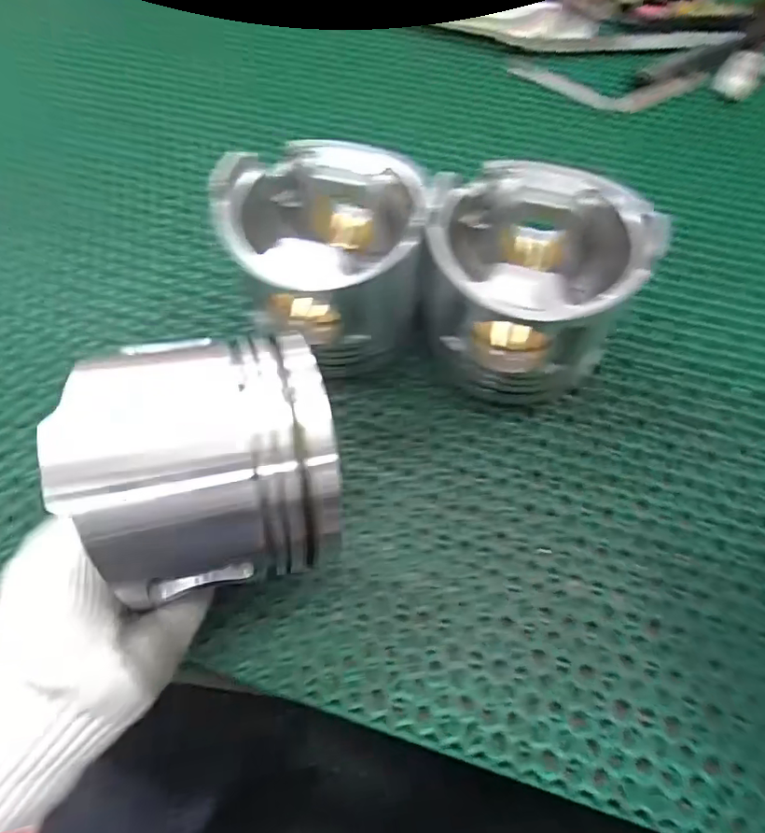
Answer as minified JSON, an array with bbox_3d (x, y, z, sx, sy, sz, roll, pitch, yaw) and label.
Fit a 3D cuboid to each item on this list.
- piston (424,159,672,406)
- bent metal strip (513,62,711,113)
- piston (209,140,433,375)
[{"bbox_3d":[0.077,-0.072,0.306,0.105,0.097,0.098,0,62,1],"label":"piston"},{"bbox_3d":[0.197,-0.290,0.468,0.167,0.004,0.047,8,79,8],"label":"bent metal strip"},{"bbox_3d":[-0.036,-0.093,0.316,0.100,0.100,0.105,0,62,1],"label":"piston"}]

